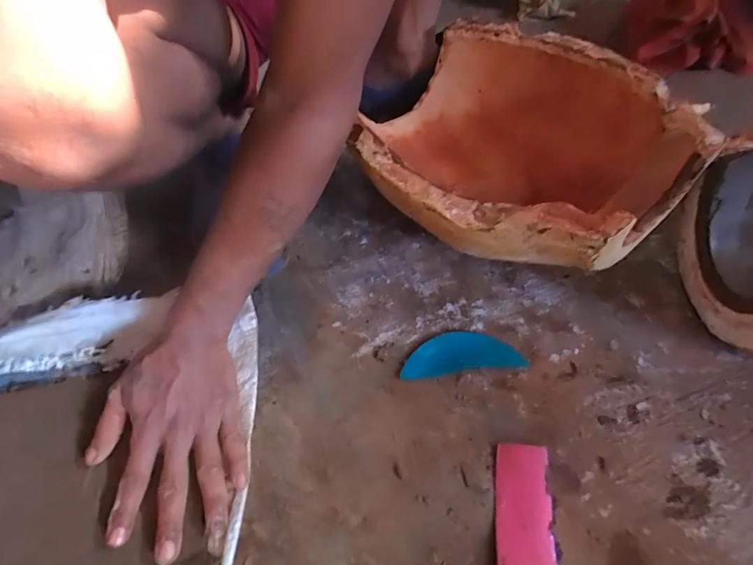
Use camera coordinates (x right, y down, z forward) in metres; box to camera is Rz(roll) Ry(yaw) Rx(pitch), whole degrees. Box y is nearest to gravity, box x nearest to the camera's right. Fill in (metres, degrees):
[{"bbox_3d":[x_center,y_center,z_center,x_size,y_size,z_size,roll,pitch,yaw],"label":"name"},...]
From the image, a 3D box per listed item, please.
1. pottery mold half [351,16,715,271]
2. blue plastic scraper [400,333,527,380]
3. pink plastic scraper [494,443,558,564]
[{"bbox_3d":[0.127,-0.130,0.454,0.281,0.157,0.328,-33,60,-17],"label":"pottery mold half"},{"bbox_3d":[0.083,0.070,0.410,0.118,0.010,0.041,-6,56,0],"label":"blue plastic scraper"},{"bbox_3d":[0.119,0.188,0.329,0.044,0.004,0.108,4,56,7],"label":"pink plastic scraper"}]

